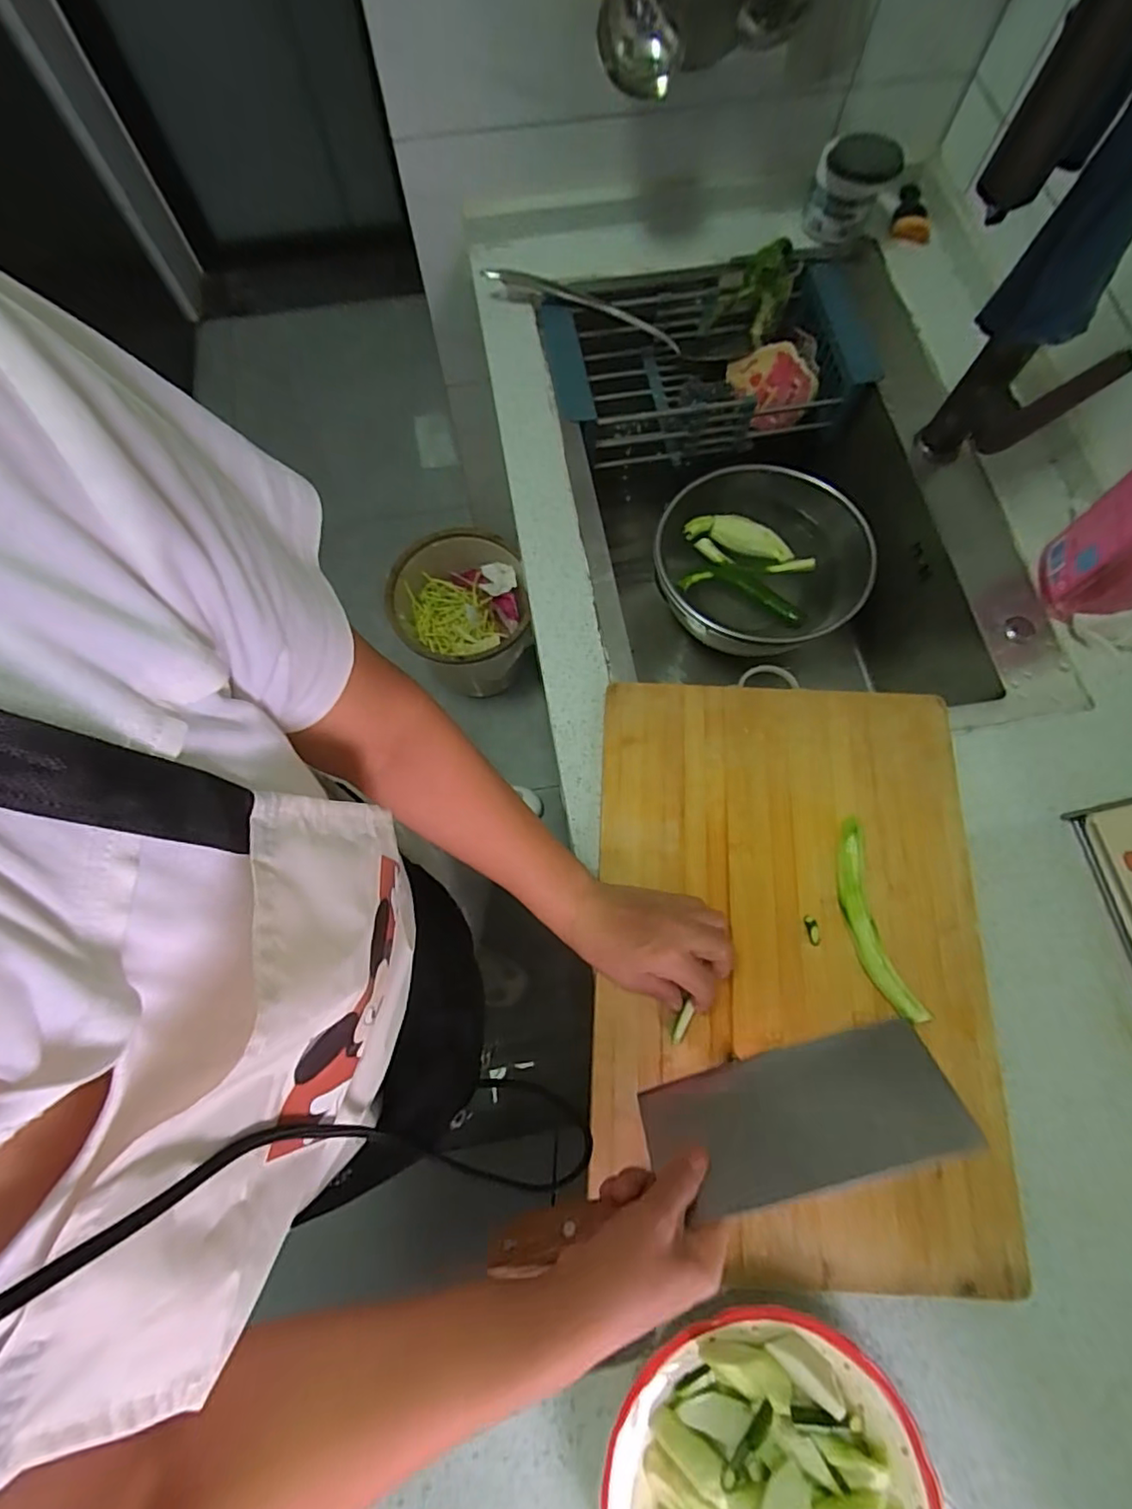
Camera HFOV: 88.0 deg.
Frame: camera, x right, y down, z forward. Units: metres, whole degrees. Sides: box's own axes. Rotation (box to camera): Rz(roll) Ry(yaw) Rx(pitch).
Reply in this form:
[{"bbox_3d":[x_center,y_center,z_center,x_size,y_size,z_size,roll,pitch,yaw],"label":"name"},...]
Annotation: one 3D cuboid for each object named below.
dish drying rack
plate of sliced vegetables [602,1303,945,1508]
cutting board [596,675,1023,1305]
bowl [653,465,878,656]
[{"bbox_3d":[0.171,-0.491,0.757,0.384,0.098,0.212,-7,73,-1],"label":"dish drying rack"},{"bbox_3d":[0.129,0.473,0.366,0.202,0.071,0.198,0,73,1],"label":"plate of sliced vegetables"},{"bbox_3d":[0.181,0.151,0.472,0.307,0.027,0.449,3,73,2],"label":"cutting board"},{"bbox_3d":[0.243,-0.250,0.737,0.242,0.087,0.256,0,73,1],"label":"bowl"}]

